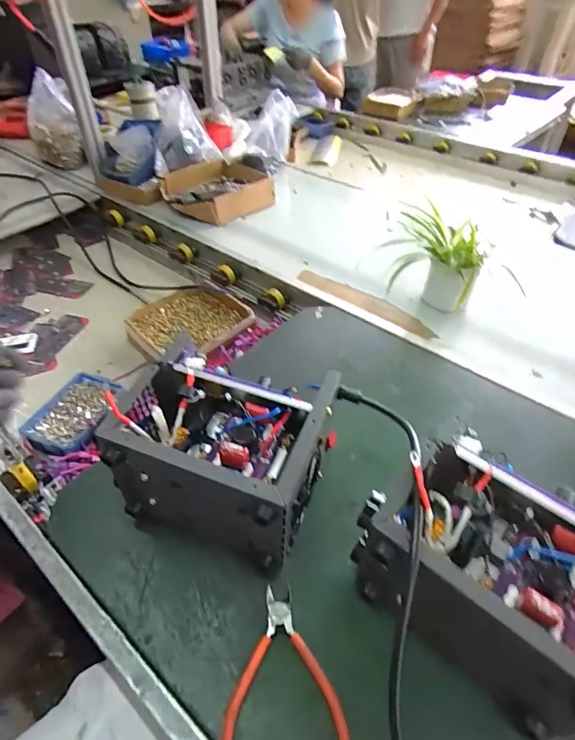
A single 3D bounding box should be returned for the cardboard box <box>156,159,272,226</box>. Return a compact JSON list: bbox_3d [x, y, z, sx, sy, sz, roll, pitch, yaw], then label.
[{"bbox_3d":[-0.182,-0.473,1.140,0.287,0.084,0.230,-9,46,-9],"label":"cardboard box"}]

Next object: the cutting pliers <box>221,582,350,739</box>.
[{"bbox_3d":[-0.004,0.286,0.416,0.110,0.010,0.139,-1,45,-1],"label":"cutting pliers"}]

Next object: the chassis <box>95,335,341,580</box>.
[{"bbox_3d":[-0.070,0.093,0.508,0.212,0.158,0.188,16,47,16],"label":"chassis"}]

